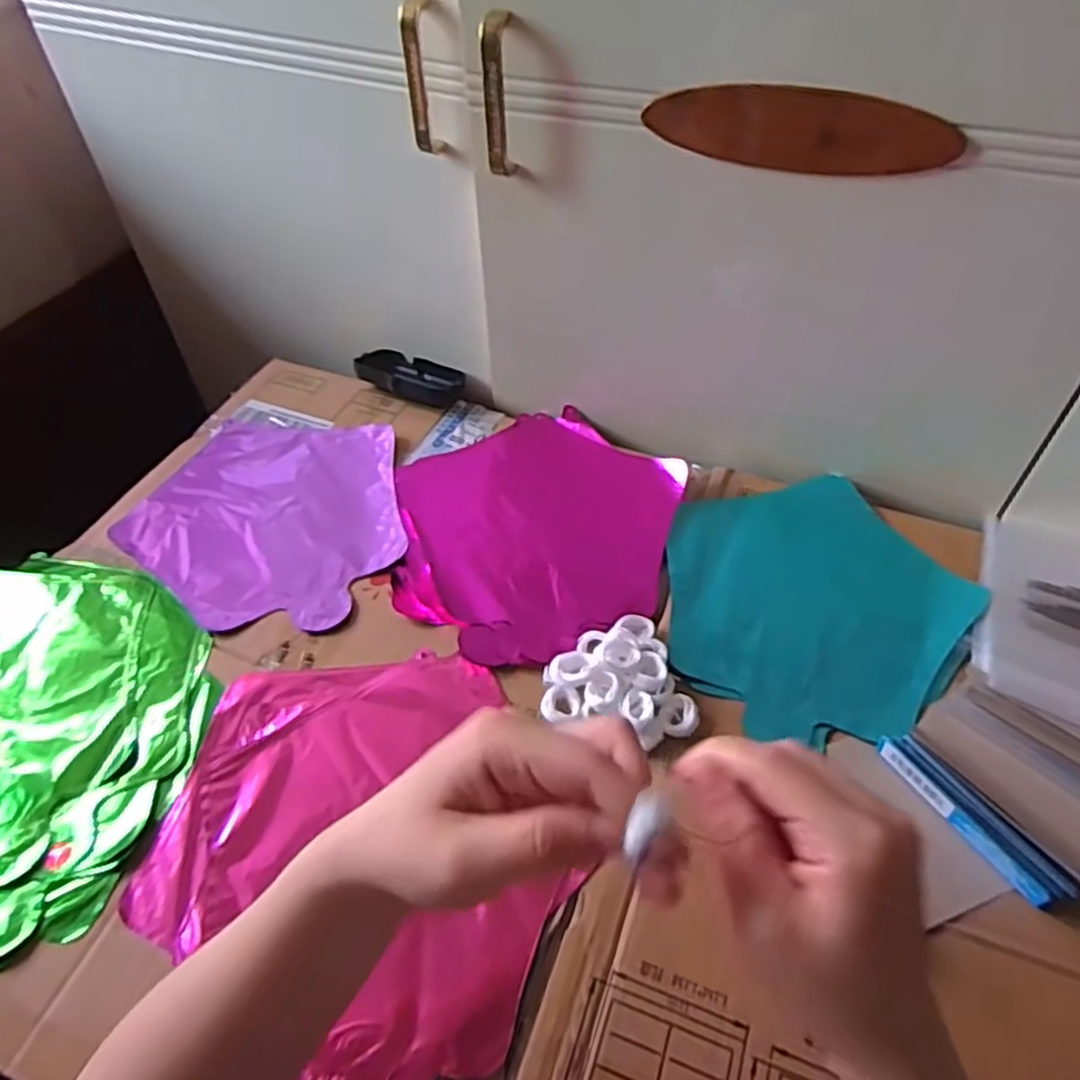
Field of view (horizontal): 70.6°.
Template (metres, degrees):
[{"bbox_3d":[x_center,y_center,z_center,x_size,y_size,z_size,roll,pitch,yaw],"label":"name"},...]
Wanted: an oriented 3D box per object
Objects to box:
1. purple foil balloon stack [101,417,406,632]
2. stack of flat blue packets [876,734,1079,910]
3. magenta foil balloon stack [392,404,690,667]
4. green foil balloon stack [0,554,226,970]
[{"bbox_3d":[-0.226,-0.021,0.633,0.221,0.010,0.224,-3,47,-1],"label":"purple foil balloon stack"},{"bbox_3d":[0.250,0.161,0.445,0.019,0.027,0.116,-27,52,-22],"label":"stack of flat blue packets"},{"bbox_3d":[0.001,-0.017,0.624,0.226,0.017,0.263,-4,47,-2],"label":"magenta foil balloon stack"},{"bbox_3d":[-0.358,0.119,0.519,0.244,0.027,0.317,-36,56,-28],"label":"green foil balloon stack"}]

